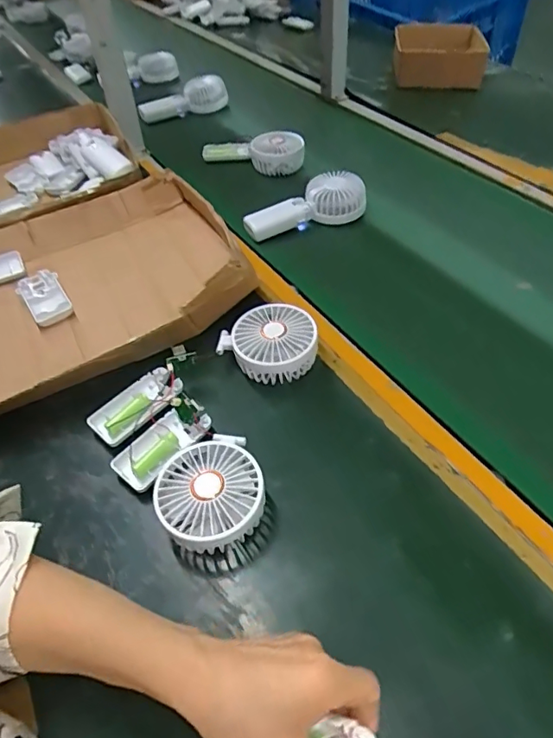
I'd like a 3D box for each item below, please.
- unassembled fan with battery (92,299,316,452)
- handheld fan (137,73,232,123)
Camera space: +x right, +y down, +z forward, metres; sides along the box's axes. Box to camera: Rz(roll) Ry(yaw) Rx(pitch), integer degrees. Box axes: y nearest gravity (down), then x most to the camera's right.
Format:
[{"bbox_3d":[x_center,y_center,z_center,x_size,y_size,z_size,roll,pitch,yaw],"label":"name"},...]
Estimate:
[{"bbox_3d":[-0.073,-0.001,0.501,0.231,0.045,0.080,-19,50,-13],"label":"unassembled fan with battery"},{"bbox_3d":[-0.188,-0.536,1.002,0.177,0.065,0.052,-9,48,-5],"label":"handheld fan"}]

